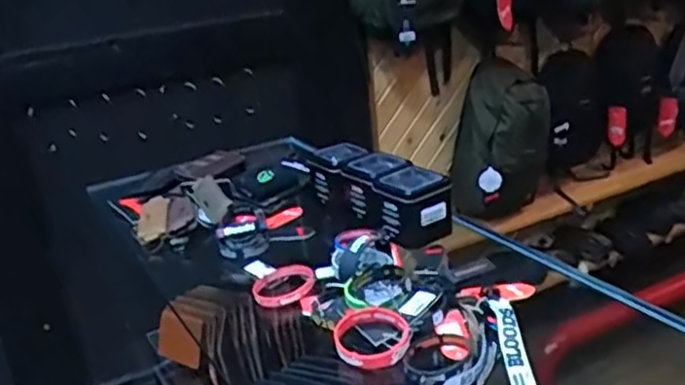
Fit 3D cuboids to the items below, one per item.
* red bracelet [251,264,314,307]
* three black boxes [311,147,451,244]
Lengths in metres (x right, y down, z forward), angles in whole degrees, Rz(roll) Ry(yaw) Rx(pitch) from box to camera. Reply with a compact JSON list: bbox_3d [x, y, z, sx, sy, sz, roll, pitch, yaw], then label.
[{"bbox_3d":[-0.070,0.109,0.789,0.063,0.020,0.071,5,34,12],"label":"red bracelet"},{"bbox_3d":[0.049,0.000,0.956,0.089,0.081,0.233,-18,24,-28],"label":"three black boxes"}]

